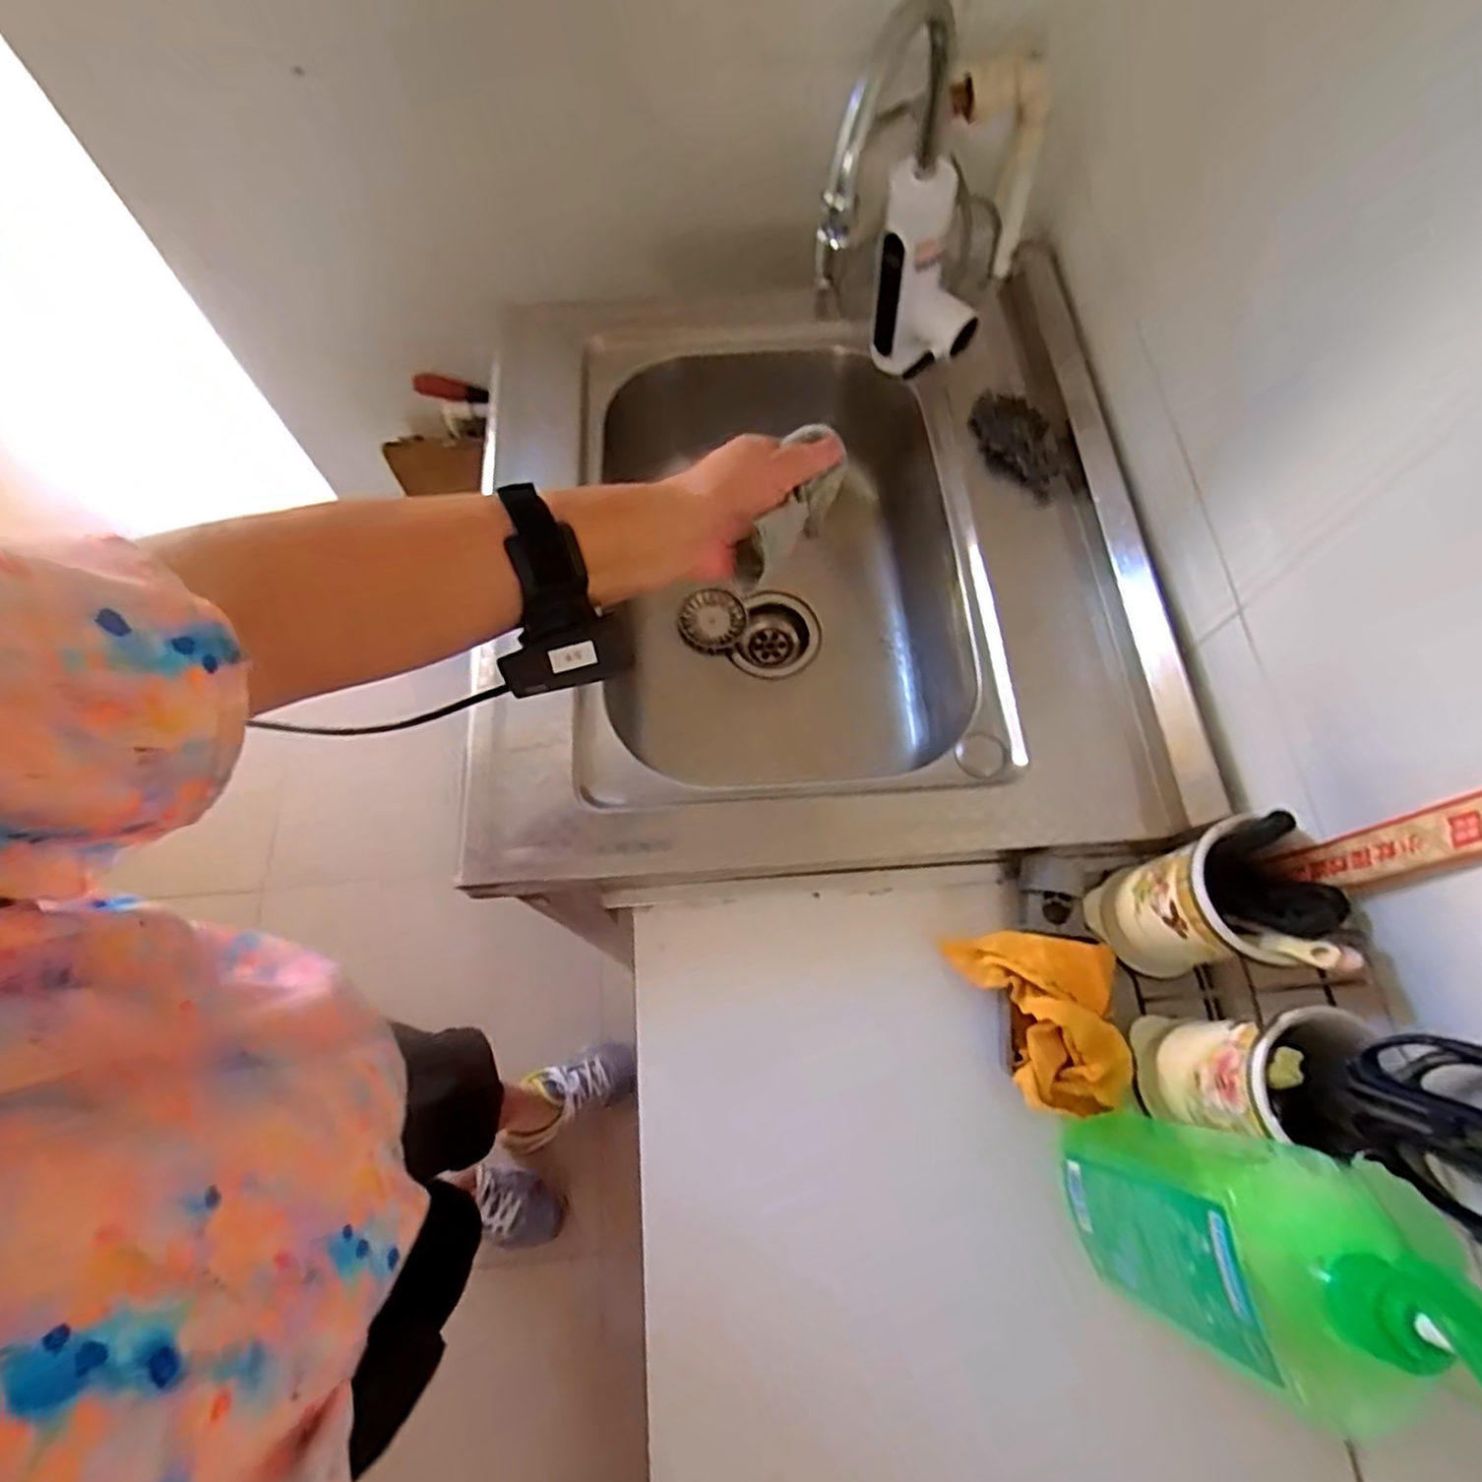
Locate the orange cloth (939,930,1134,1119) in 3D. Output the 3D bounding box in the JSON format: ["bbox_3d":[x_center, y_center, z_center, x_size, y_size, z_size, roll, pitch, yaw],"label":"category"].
[{"bbox_3d":[0.225,0.191,0.530,0.102,0.034,0.139,-22,71,-8],"label":"orange cloth"}]

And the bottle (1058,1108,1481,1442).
[{"bbox_3d":[0.250,0.256,0.370,0.074,0.259,0.113,2,69,1],"label":"bottle"}]

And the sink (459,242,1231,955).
[{"bbox_3d":[0.043,-0.132,0.727,0.519,0.217,0.529,-5,69,-1],"label":"sink"}]

